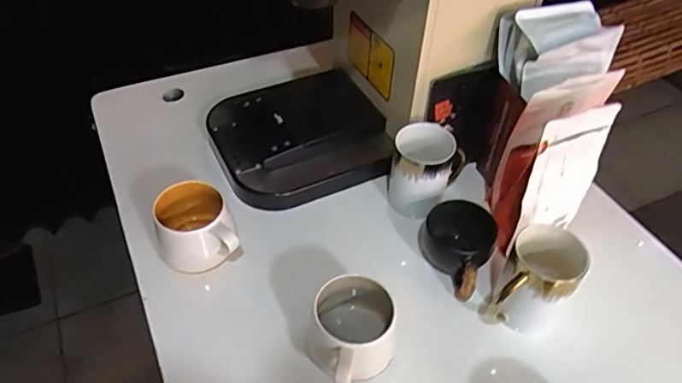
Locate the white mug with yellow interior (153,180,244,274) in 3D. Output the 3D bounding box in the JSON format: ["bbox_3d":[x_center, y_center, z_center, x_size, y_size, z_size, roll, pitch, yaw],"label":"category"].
[{"bbox_3d":[-0.167,0.051,0.604,0.087,0.084,0.091,-14,50,-16],"label":"white mug with yellow interior"}]

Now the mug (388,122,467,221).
[{"bbox_3d":[0.104,-0.028,0.657,0.078,0.091,0.086,27,52,20],"label":"mug"}]

